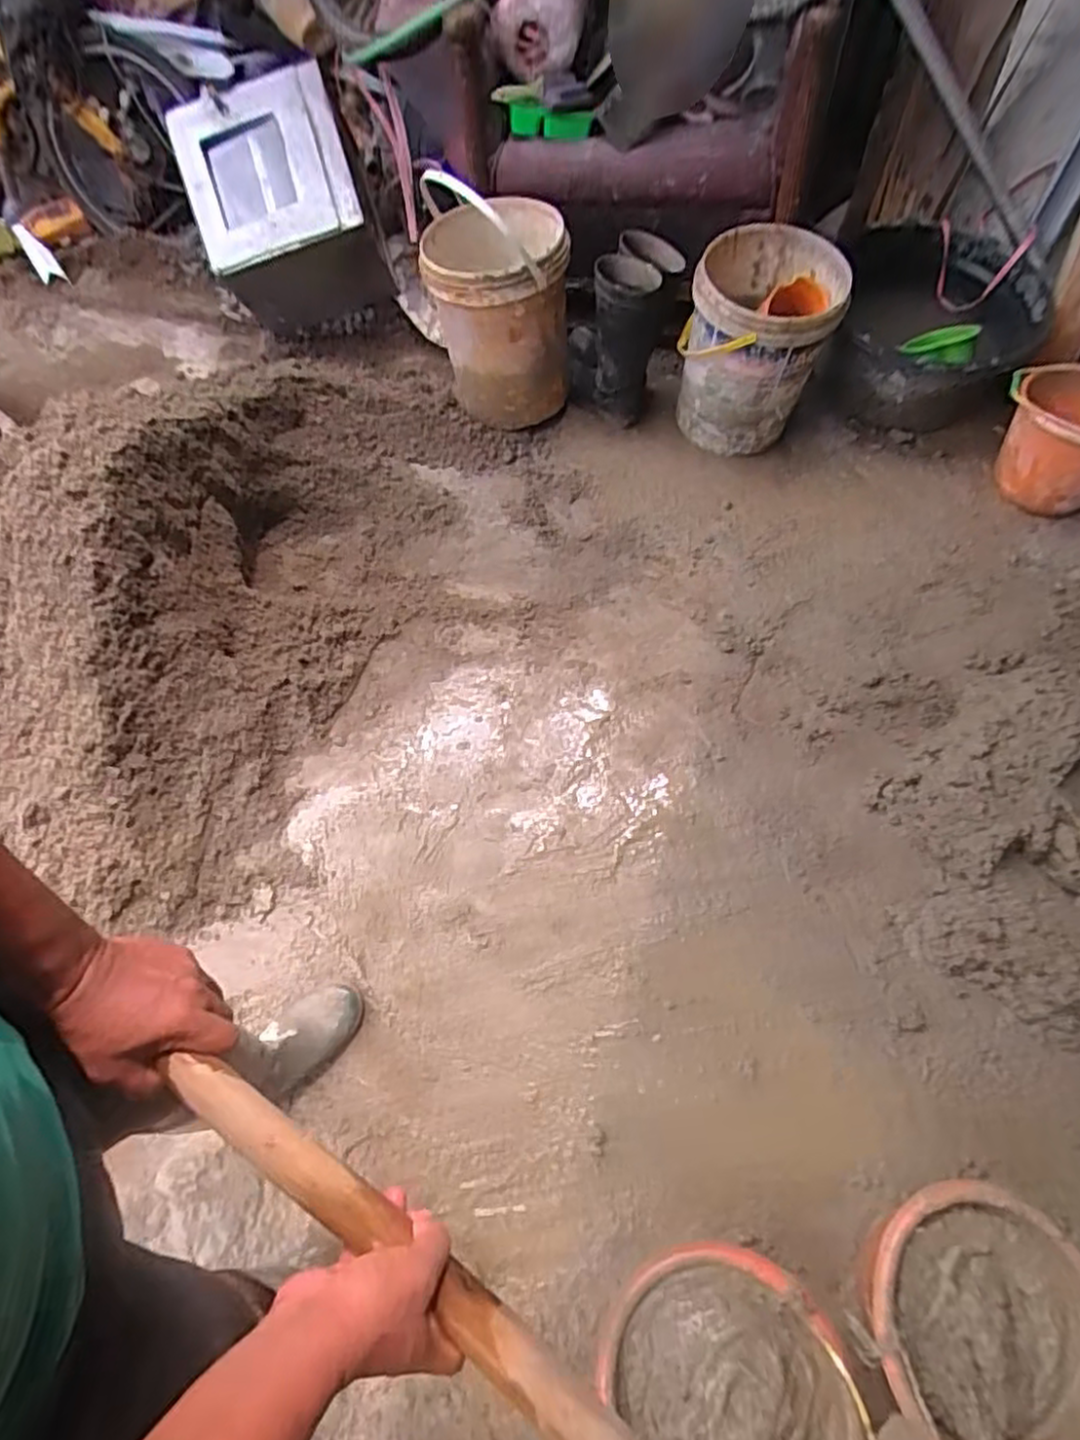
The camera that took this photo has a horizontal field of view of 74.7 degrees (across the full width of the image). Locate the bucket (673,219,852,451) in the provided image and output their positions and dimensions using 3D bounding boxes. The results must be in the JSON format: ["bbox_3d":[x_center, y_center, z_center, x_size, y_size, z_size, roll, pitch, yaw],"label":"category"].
[{"bbox_3d":[0.465,-0.809,1.560,0.301,0.372,0.316,13,63,8],"label":"bucket"}]

